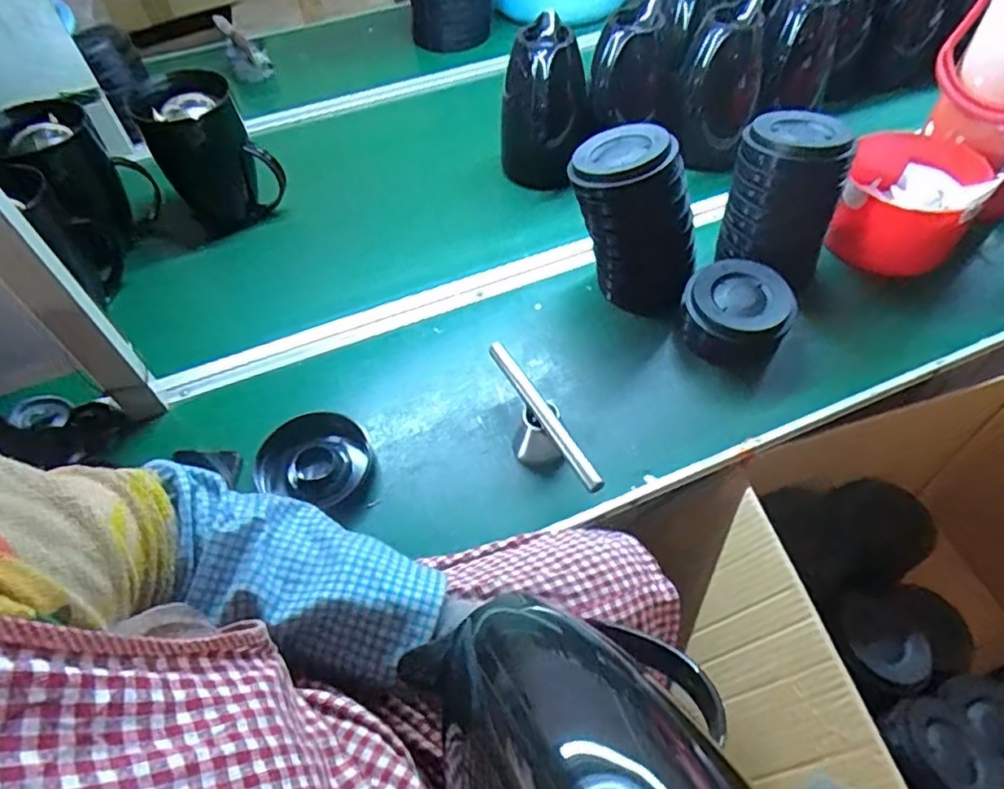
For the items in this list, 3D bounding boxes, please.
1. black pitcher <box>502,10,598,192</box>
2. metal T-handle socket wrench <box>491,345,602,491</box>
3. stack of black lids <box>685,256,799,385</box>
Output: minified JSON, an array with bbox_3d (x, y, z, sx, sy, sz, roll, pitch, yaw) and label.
[{"bbox_3d":[0.059,-0.417,0.919,0.104,0.205,0.113,-27,56,-17],"label":"black pitcher"},{"bbox_3d":[0.034,0.032,0.651,0.045,0.062,0.205,-21,55,-12],"label":"metal T-handle socket wrench"},{"bbox_3d":[0.281,-0.096,0.742,0.105,0.072,0.126,-39,60,-23],"label":"stack of black lids"}]

